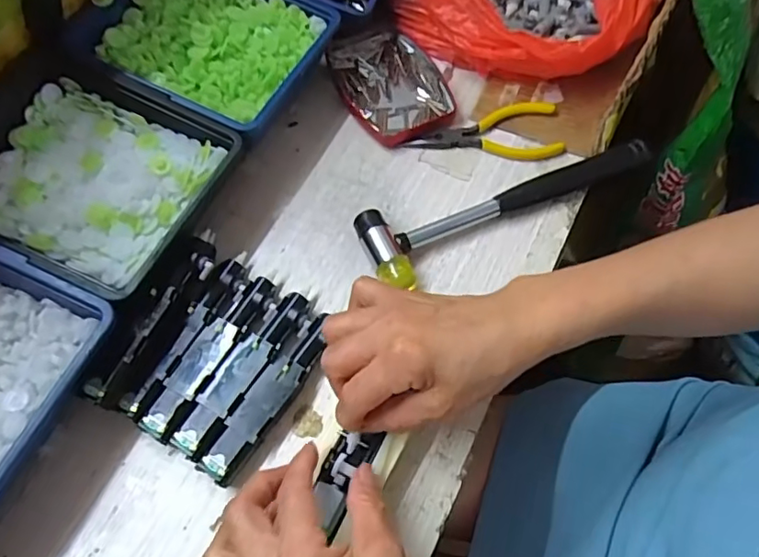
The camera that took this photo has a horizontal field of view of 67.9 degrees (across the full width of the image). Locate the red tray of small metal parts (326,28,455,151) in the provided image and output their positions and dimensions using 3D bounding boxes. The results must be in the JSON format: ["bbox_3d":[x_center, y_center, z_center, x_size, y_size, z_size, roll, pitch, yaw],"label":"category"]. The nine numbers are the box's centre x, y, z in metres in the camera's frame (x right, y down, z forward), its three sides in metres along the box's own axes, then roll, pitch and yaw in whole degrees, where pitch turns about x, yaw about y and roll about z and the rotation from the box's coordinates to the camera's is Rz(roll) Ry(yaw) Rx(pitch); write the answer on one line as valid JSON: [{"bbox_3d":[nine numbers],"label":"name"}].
[{"bbox_3d":[0.010,-0.165,0.480,0.082,0.013,0.125,-21,63,-10],"label":"red tray of small metal parts"}]

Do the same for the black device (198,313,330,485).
[{"bbox_3d":[-0.066,0.073,0.352,0.024,0.020,0.114,29,66,15],"label":"black device"}]

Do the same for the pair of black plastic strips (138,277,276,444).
[{"bbox_3d":[-0.108,0.050,0.366,0.026,0.019,0.118,27,65,15],"label":"pair of black plastic strips"}]

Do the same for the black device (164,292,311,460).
[{"bbox_3d":[-0.085,0.060,0.361,0.026,0.019,0.118,28,65,15],"label":"black device"}]

